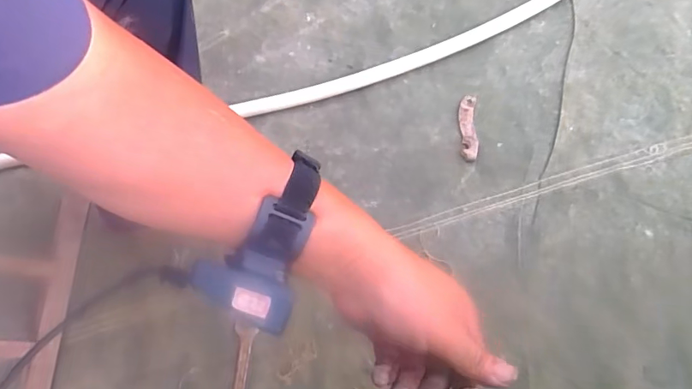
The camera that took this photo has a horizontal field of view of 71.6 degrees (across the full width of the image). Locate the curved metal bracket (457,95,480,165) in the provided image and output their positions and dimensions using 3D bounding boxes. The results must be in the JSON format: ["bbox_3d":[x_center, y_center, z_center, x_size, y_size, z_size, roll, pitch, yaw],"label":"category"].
[{"bbox_3d":[0.171,-0.094,0.671,0.026,0.015,0.100,1,74,3],"label":"curved metal bracket"}]

